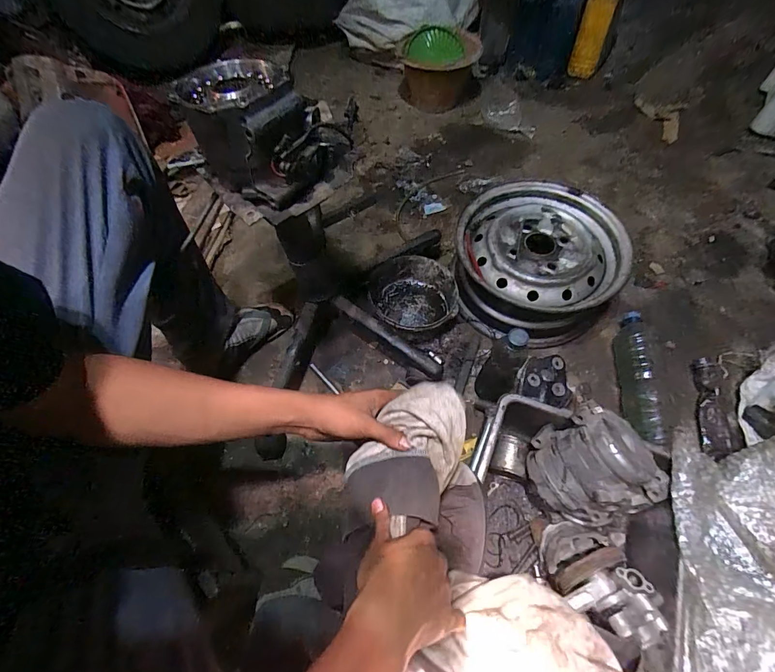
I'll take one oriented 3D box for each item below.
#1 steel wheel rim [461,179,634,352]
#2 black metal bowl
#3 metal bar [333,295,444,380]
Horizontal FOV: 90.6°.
[{"bbox_3d":[0.326,-0.169,0.860,0.332,0.140,0.346,-1,61,2],"label":"steel wheel rim"},{"bbox_3d":[0.052,-0.085,0.861,0.194,0.081,0.194,-1,61,2],"label":"black metal bowl"},{"bbox_3d":[0.003,0.000,0.780,0.262,0.027,0.036,35,67,6],"label":"metal bar"}]

